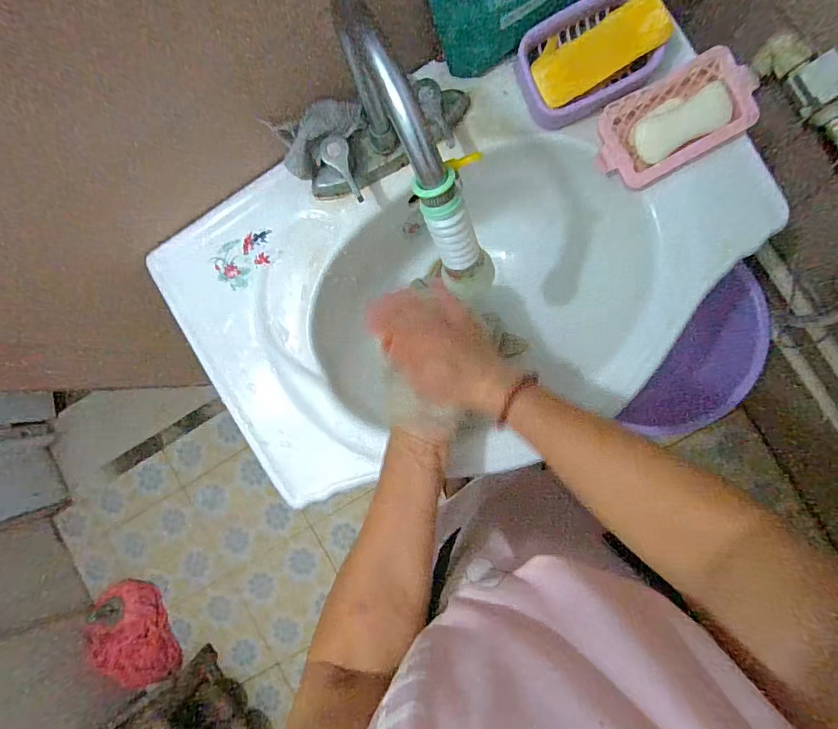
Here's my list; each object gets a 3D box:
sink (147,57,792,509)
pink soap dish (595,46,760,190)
[{"bbox_3d":[0.049,-0.091,0.519,0.608,0.165,0.343,-19,86,7],"label":"sink"},{"bbox_3d":[0.245,-0.235,0.423,0.131,0.033,0.080,-26,85,6],"label":"pink soap dish"}]

